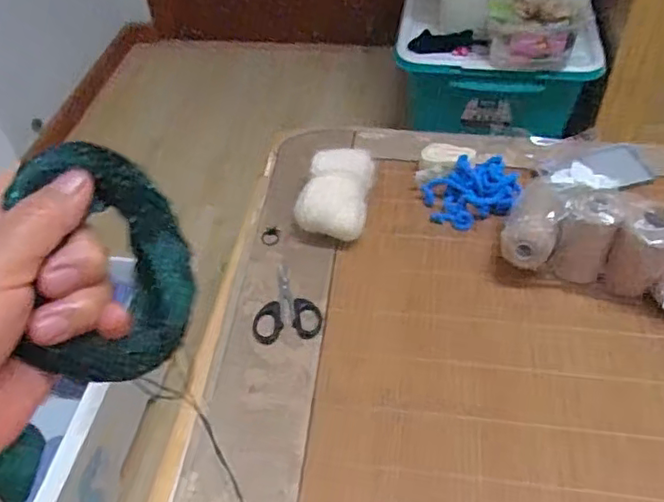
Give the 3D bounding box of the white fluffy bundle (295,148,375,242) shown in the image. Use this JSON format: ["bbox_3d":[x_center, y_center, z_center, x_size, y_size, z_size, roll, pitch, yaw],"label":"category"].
[{"bbox_3d":[0.006,-0.068,0.765,0.080,0.076,0.118,9,50,13],"label":"white fluffy bundle"}]

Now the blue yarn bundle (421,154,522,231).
[{"bbox_3d":[0.186,-0.081,0.782,0.129,0.048,0.087,-23,51,-15],"label":"blue yarn bundle"}]

